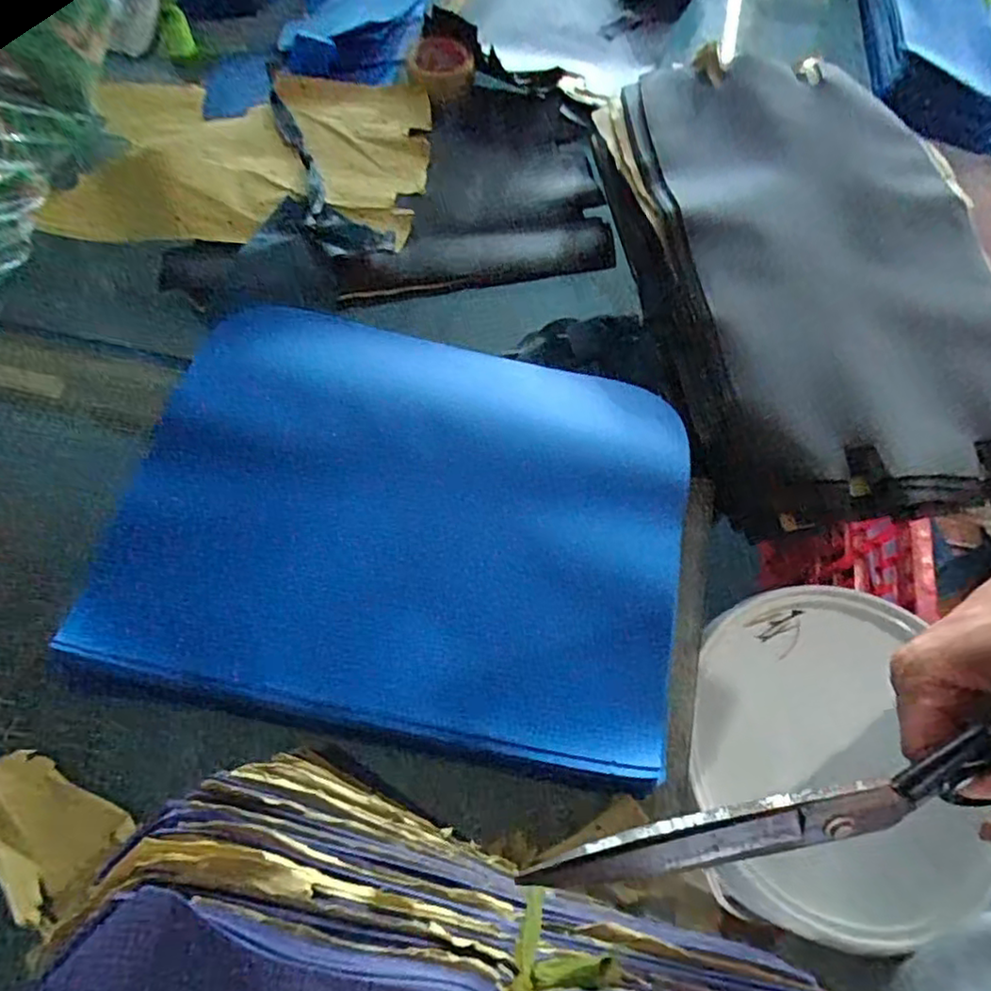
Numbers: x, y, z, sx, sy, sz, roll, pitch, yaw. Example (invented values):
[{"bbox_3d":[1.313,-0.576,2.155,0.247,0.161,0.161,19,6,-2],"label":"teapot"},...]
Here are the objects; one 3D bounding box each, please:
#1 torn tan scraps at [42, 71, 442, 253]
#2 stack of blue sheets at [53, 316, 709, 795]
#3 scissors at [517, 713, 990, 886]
[{"bbox_3d":[-0.312,-0.448,0.820,0.429,0.029,0.292,5,65,1],"label":"torn tan scraps"},{"bbox_3d":[-0.085,0.012,0.570,0.484,0.037,0.377,10,65,4],"label":"stack of blue sheets"},{"bbox_3d":[0.149,0.142,0.299,0.267,0.010,0.055,-20,109,-1],"label":"scissors"}]

